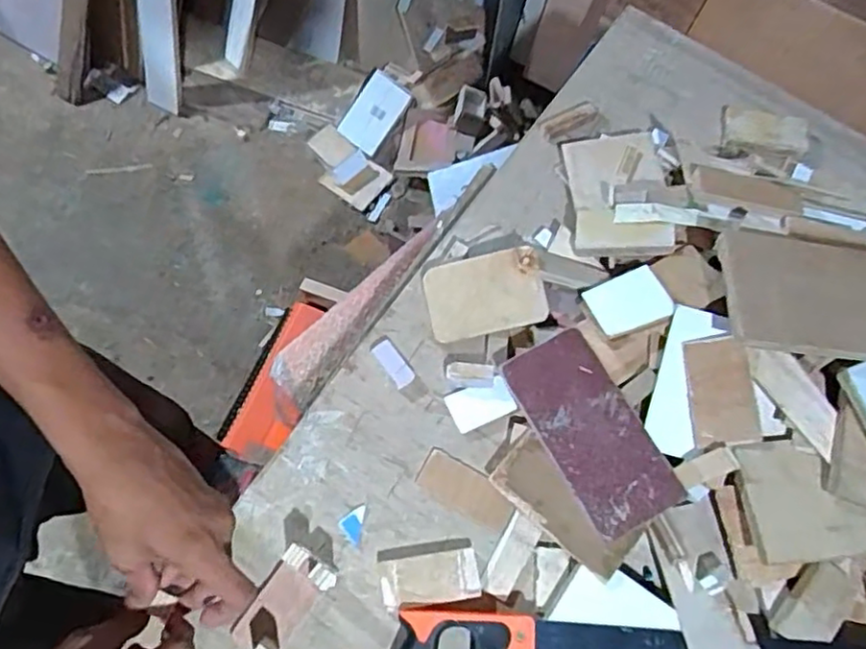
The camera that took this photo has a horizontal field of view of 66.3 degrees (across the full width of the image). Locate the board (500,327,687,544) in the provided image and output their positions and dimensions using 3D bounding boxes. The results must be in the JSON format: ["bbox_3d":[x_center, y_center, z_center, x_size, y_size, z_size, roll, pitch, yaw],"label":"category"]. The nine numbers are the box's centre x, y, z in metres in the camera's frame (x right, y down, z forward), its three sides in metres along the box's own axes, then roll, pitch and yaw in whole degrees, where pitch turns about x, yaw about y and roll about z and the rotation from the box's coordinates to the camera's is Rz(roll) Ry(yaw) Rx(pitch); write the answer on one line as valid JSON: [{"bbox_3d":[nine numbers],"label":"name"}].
[{"bbox_3d":[0.151,0.102,0.642,0.091,0.012,0.193,-25,73,-14],"label":"board"}]

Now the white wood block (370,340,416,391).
[{"bbox_3d":[-0.042,0.040,0.694,0.025,0.008,0.054,-34,75,-17],"label":"white wood block"}]

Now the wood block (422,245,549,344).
[{"bbox_3d":[0.055,-0.031,0.707,0.124,0.010,0.081,-13,85,6],"label":"wood block"}]

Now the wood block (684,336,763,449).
[{"bbox_3d":[0.278,0.065,0.643,0.058,0.004,0.100,-10,83,23],"label":"wood block"}]

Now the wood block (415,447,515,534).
[{"bbox_3d":[0.034,0.165,0.663,0.098,0.005,0.045,30,69,6],"label":"wood block"}]

